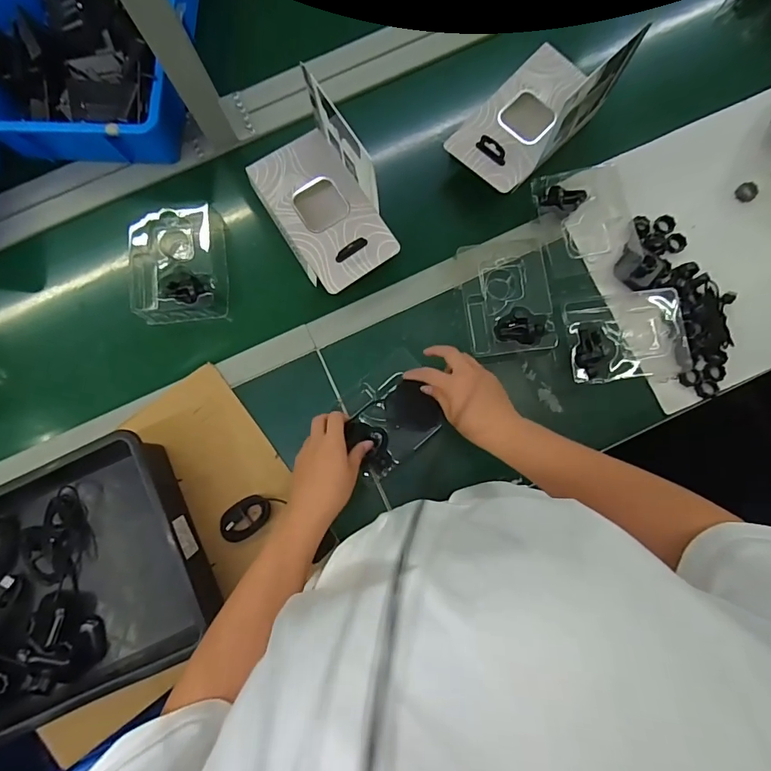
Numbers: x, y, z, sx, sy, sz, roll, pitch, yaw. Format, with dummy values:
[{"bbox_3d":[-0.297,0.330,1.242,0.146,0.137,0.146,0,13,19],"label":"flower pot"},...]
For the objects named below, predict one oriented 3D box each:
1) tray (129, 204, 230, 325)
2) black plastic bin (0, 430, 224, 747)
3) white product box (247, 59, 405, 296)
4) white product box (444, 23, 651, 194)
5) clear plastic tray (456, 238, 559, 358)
[{"bbox_3d":[-0.297,-0.176,0.652,0.124,0.046,0.158,-4,82,1],"label":"tray"},{"bbox_3d":[-0.447,0.263,0.562,0.419,0.083,0.268,-25,83,-2],"label":"black plastic bin"},{"bbox_3d":[-0.083,-0.261,0.625,0.156,0.087,0.241,-34,83,-3],"label":"white product box"},{"bbox_3d":[0.196,-0.377,0.619,0.207,0.164,0.122,-45,84,-5],"label":"white product box"},{"bbox_3d":[0.167,-0.123,0.625,0.113,0.034,0.158,-7,82,0],"label":"clear plastic tray"}]

